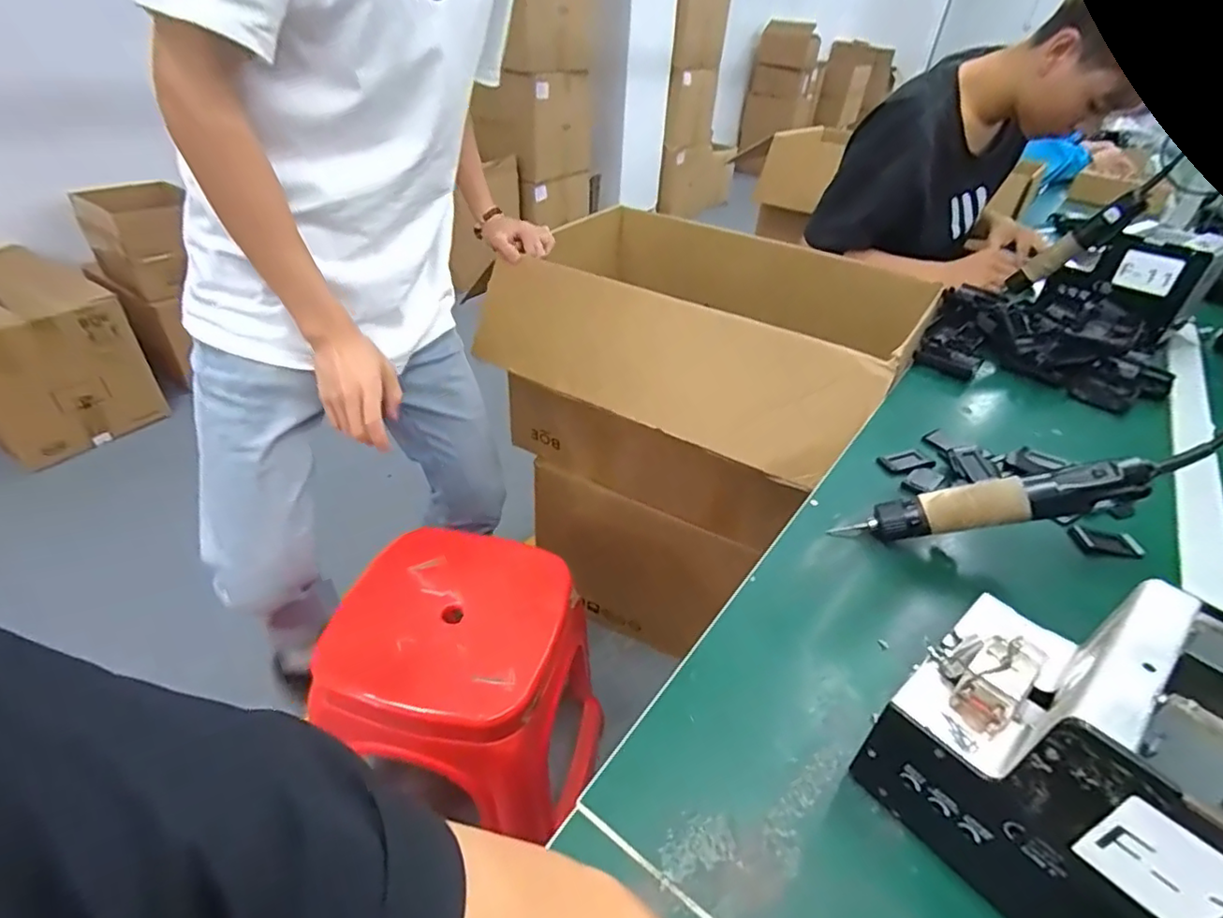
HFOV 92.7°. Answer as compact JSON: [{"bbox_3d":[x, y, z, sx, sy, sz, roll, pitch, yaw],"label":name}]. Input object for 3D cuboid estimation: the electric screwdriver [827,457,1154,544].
[{"bbox_3d":[0.313,0.038,0.485,0.225,0.029,0.029,-14,35,17],"label":"electric screwdriver"}]

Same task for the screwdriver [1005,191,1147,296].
[{"bbox_3d":[0.714,-0.328,0.906,0.042,0.189,0.041,46,49,2],"label":"screwdriver"}]

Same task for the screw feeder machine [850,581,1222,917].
[{"bbox_3d":[0.251,0.156,0.295,0.125,0.147,0.173,-28,46,-31],"label":"screw feeder machine"}]

